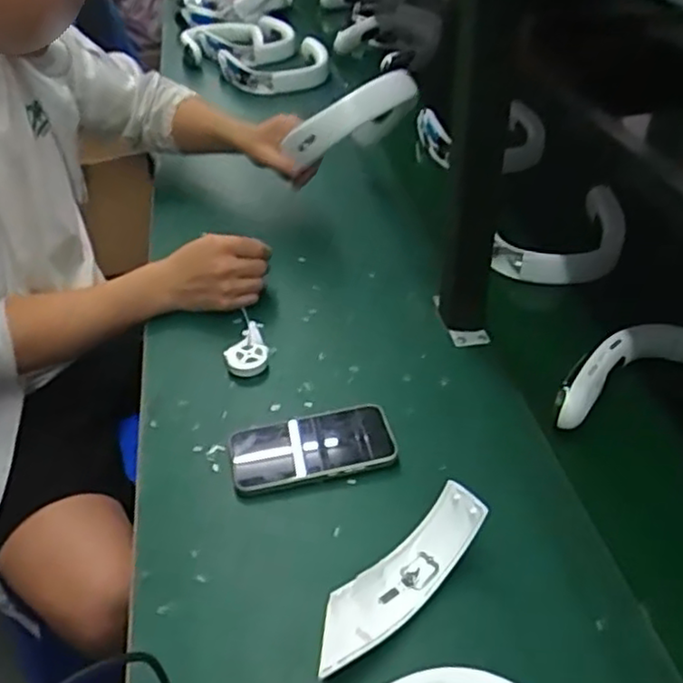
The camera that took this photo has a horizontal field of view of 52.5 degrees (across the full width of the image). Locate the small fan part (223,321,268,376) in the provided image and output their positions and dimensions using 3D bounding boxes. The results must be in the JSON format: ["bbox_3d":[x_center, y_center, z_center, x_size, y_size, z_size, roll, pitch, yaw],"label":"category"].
[{"bbox_3d":[-0.109,0.004,0.782,0.046,0.015,0.090,-10,42,-9],"label":"small fan part"}]

